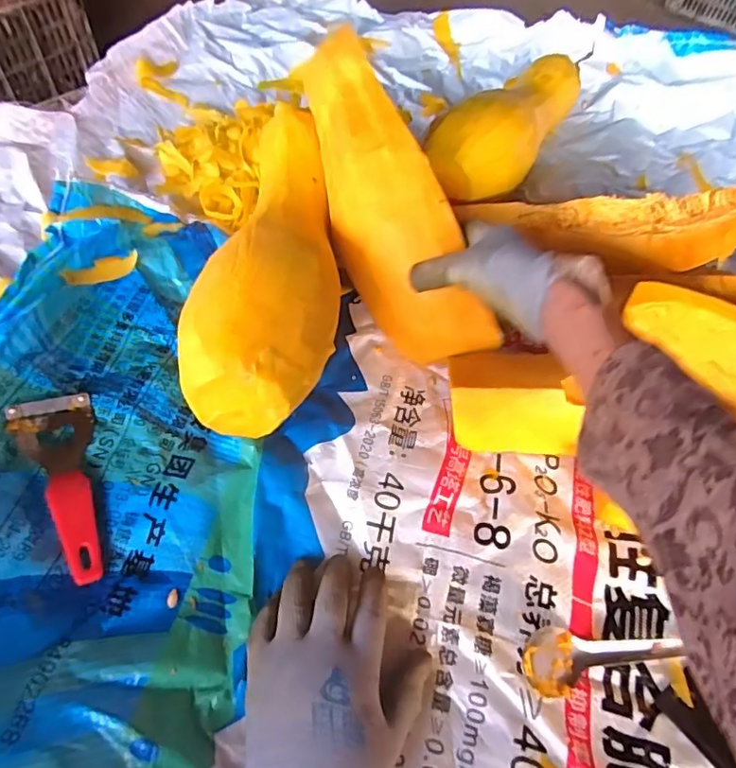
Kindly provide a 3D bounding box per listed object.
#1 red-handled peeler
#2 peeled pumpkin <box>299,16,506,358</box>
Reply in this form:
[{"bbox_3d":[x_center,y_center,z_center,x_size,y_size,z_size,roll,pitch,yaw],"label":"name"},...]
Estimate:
[{"bbox_3d":[-0.222,0.073,0.415,0.055,0.021,0.149,-19,61,-36],"label":"red-handled peeler"},{"bbox_3d":[0.012,-0.172,0.501,0.082,0.099,0.333,-17,78,-13],"label":"peeled pumpkin"}]

